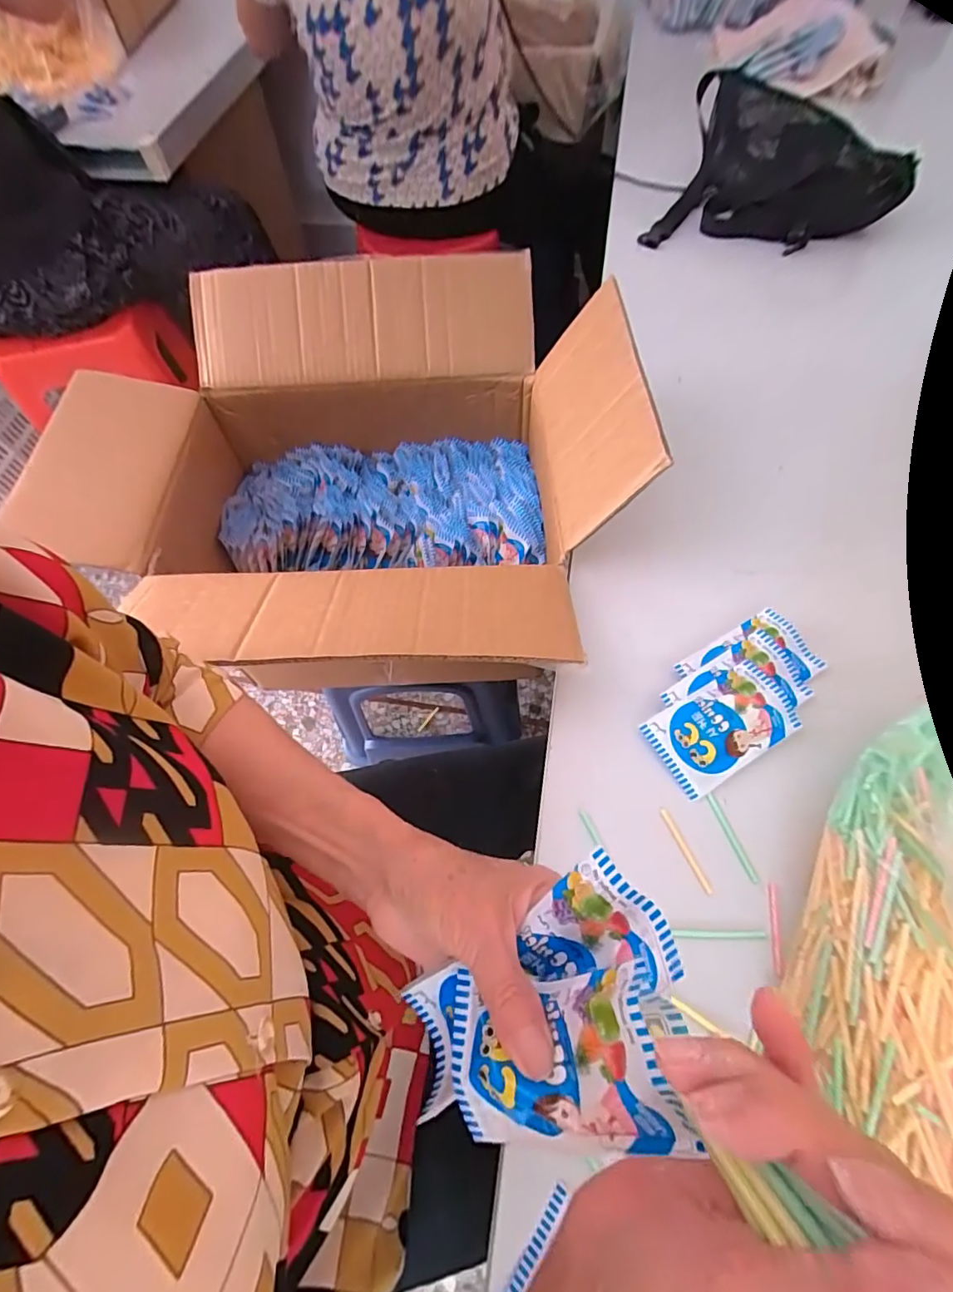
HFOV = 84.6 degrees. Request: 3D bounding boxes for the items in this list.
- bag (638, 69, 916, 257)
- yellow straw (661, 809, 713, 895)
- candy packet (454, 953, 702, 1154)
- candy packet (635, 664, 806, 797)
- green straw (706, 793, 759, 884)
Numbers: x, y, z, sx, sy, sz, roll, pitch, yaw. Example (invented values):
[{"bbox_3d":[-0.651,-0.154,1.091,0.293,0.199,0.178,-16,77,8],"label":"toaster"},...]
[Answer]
[{"bbox_3d":[0.398,-0.611,0.676,0.284,0.095,0.246,22,67,11],"label":"bag"},{"bbox_3d":[0.147,0.142,0.366,0.006,0.004,0.059,-22,66,-9],"label":"yellow straw"},{"bbox_3d":[0.030,0.158,0.200,0.095,0.019,0.056,-29,57,35],"label":"candy packet"},{"bbox_3d":[0.186,0.062,0.396,0.099,0.019,0.062,-27,67,-12],"label":"candy packet"},{"bbox_3d":[0.181,0.136,0.371,0.006,0.004,0.062,-17,65,-7],"label":"green straw"}]

